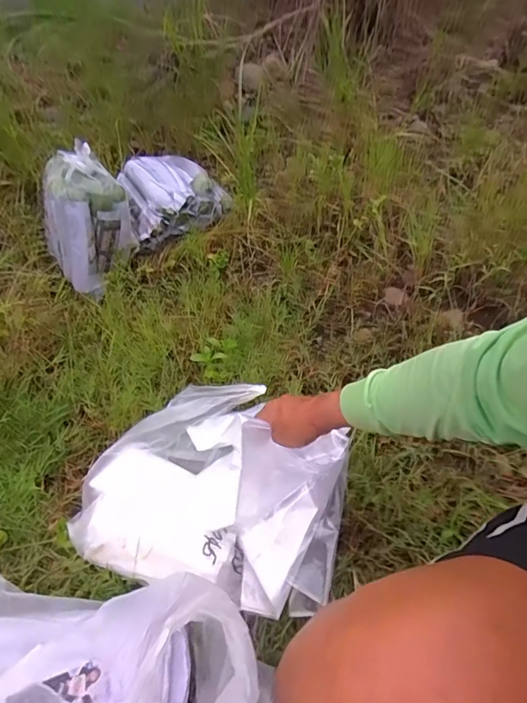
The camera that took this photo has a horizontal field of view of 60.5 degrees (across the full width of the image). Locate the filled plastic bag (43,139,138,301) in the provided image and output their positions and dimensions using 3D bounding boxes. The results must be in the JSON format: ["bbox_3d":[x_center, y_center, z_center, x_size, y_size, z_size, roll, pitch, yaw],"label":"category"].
[{"bbox_3d":[-0.414,-0.308,1.048,0.200,0.226,0.230,-24,52,-16],"label":"filled plastic bag"}]

